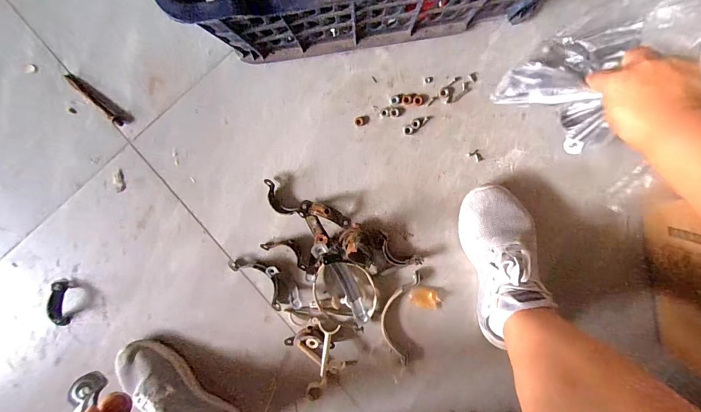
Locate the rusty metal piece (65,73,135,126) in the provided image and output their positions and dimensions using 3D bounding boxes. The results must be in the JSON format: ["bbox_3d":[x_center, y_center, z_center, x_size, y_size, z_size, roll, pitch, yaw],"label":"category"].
[{"bbox_3d":[-0.403,-0.167,0.512,0.133,0.023,0.027,34,98,1],"label":"rusty metal piece"}]

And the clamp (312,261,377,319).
[{"bbox_3d":[-0.008,0.129,0.505,0.104,0.024,0.088,6,104,1],"label":"clamp"}]

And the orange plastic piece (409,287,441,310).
[{"bbox_3d":[0.121,0.148,0.515,0.051,0.010,0.031,17,97,3],"label":"orange plastic piece"}]

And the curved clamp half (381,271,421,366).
[{"bbox_3d":[0.077,0.182,0.517,0.052,0.017,0.164,6,96,4],"label":"curved clamp half"}]

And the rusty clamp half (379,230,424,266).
[{"bbox_3d":[0.073,0.075,0.497,0.081,0.018,0.031,34,98,1],"label":"rusty clamp half"}]

